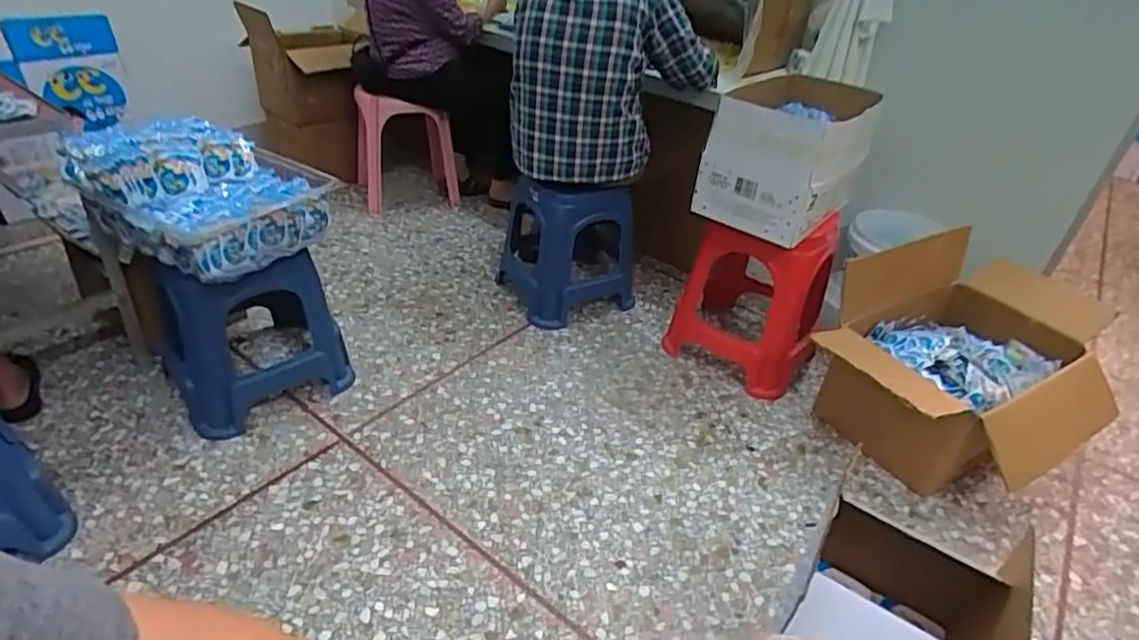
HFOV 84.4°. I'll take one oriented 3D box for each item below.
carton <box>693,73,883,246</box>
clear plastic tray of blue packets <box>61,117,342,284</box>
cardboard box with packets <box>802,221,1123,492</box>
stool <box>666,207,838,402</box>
[{"bbox_3d":[0.541,-0.414,1.538,0.311,0.270,0.452,23,38,23],"label":"carton"},{"bbox_3d":[-0.763,-0.269,1.329,0.431,0.178,0.336,22,38,22],"label":"clear plastic tray of blue packets"},{"bbox_3d":[0.932,0.130,1.514,0.648,0.429,0.515,-17,41,-29],"label":"cardboard box with packets"},{"bbox_3d":[0.531,-0.101,1.757,0.388,0.452,0.388,31,42,32],"label":"stool"}]

